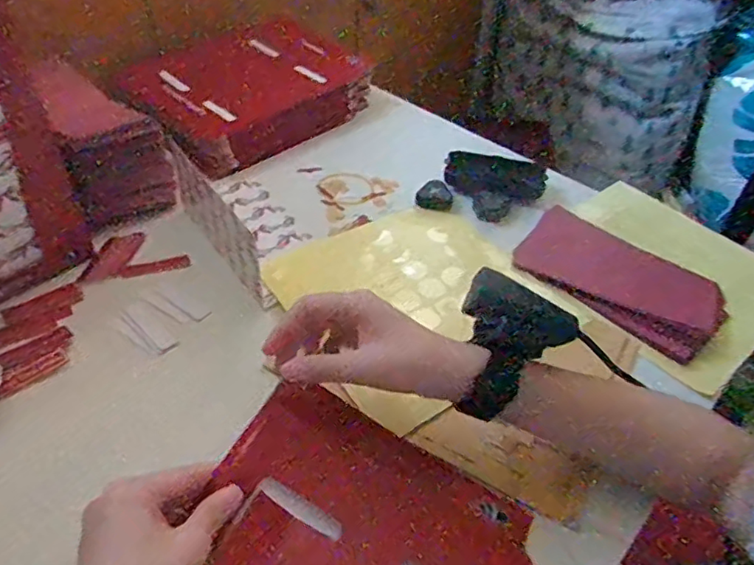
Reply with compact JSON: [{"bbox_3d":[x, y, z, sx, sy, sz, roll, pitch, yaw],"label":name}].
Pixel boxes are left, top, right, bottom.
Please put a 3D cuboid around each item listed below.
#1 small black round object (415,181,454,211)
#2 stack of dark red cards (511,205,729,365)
[{"bbox_3d":[0.064,-0.095,0.633,0.039,0.017,0.030,8,44,6],"label":"small black round object"},{"bbox_3d":[0.232,-0.006,0.558,0.187,0.024,0.111,33,52,28],"label":"stack of dark red cards"}]

